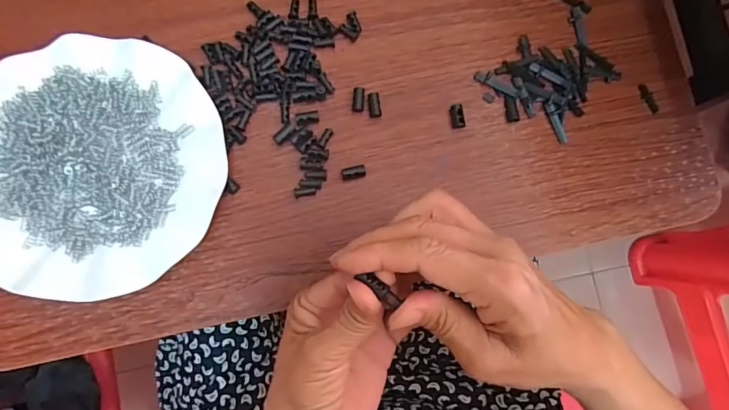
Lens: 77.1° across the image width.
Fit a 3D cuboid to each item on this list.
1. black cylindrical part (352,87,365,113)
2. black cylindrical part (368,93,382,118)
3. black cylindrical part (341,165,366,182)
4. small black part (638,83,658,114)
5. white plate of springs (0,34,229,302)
[{"bbox_3d":[-0.005,-0.083,0.364,0.009,0.008,0.020,3,82,-4],"label":"black cylindrical part"},{"bbox_3d":[0.009,-0.079,0.364,0.010,0.009,0.020,-11,99,-7],"label":"black cylindrical part"},{"bbox_3d":[-0.009,-0.025,0.355,0.019,0.010,0.010,-14,84,-6],"label":"black cylindrical part"},{"bbox_3d":[0.235,-0.088,0.379,0.006,0.006,0.026,-28,88,-8],"label":"small black part"},{"bbox_3d":[-0.194,-0.028,0.330,0.178,0.022,0.180,1,82,-4],"label":"white plate of springs"}]

